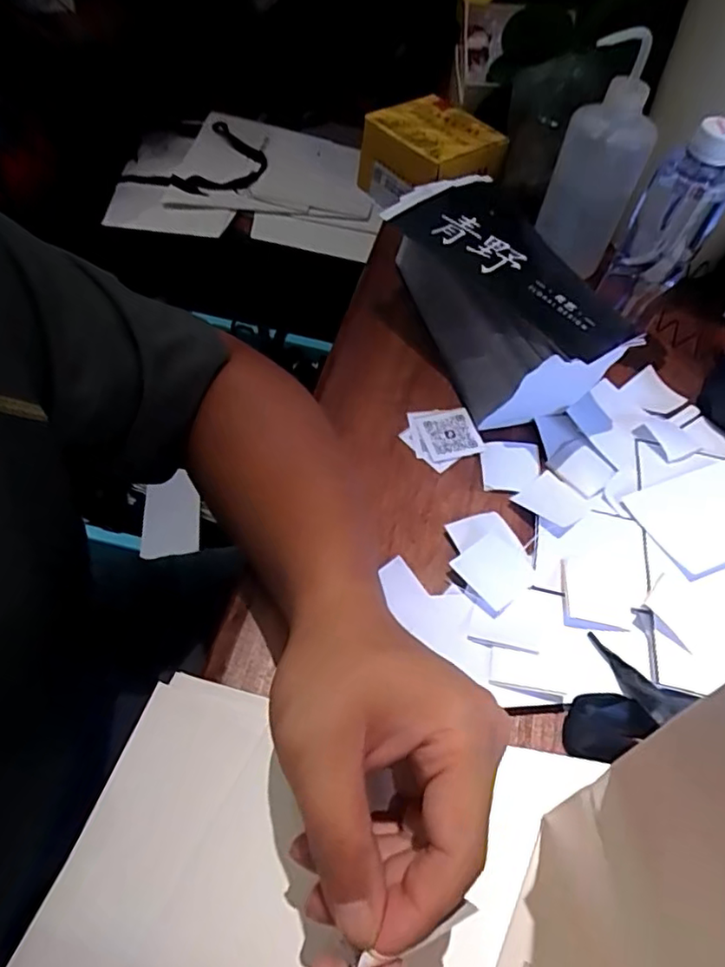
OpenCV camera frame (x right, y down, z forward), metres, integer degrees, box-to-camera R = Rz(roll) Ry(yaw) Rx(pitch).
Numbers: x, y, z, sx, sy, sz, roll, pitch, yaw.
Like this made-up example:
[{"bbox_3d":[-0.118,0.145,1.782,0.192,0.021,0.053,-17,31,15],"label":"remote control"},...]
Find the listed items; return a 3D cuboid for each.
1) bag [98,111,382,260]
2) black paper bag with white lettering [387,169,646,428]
[{"bbox_3d":[-0.186,-0.516,1.010,0.441,0.047,0.315,8,56,0],"label":"bag"},{"bbox_3d":[0.102,-0.150,0.478,0.108,0.098,0.233,-16,59,-15],"label":"black paper bag with white lettering"}]

